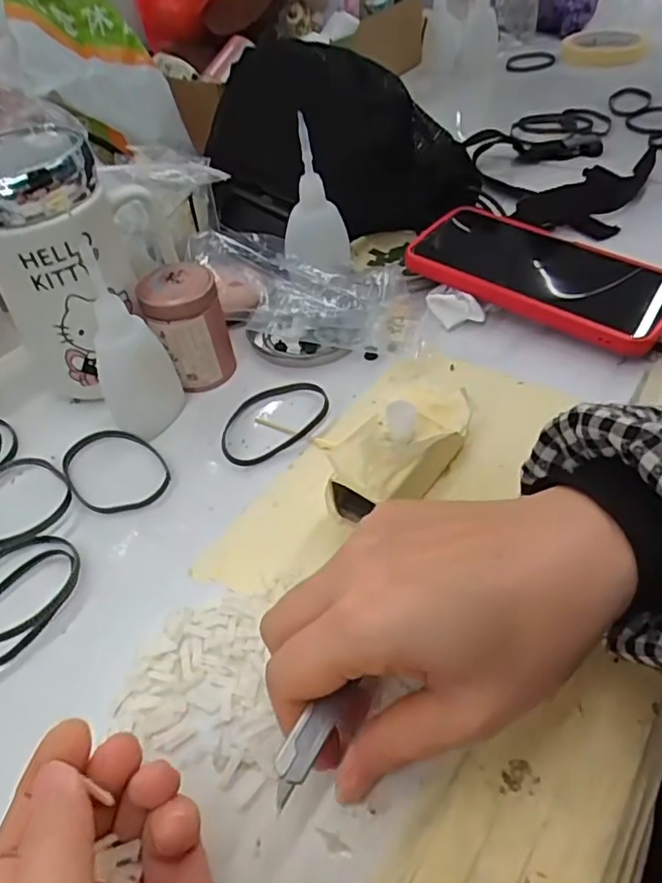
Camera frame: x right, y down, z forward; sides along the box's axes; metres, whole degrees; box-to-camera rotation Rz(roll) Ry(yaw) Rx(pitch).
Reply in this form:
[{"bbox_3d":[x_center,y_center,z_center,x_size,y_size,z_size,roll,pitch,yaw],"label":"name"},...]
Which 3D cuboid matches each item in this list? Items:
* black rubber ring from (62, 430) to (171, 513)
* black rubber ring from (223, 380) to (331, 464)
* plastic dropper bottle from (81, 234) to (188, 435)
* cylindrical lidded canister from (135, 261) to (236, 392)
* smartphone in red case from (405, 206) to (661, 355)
[{"bbox_3d":[-0.119,0.014,0.334,0.049,0.004,0.069,-32,52,-23],"label":"black rubber ring"},{"bbox_3d":[-0.033,-0.013,0.350,0.070,0.005,0.047,-31,49,-17],"label":"black rubber ring"},{"bbox_3d":[-0.110,-0.050,0.332,0.041,0.095,0.044,-19,48,-12],"label":"plastic dropper bottle"},{"bbox_3d":[-0.086,-0.068,0.367,0.044,0.065,0.040,-15,47,-9],"label":"cylindrical lidded canister"},{"bbox_3d":[0.140,-0.114,0.401,0.166,0.016,0.093,30,56,25],"label":"smartphone in red case"}]

